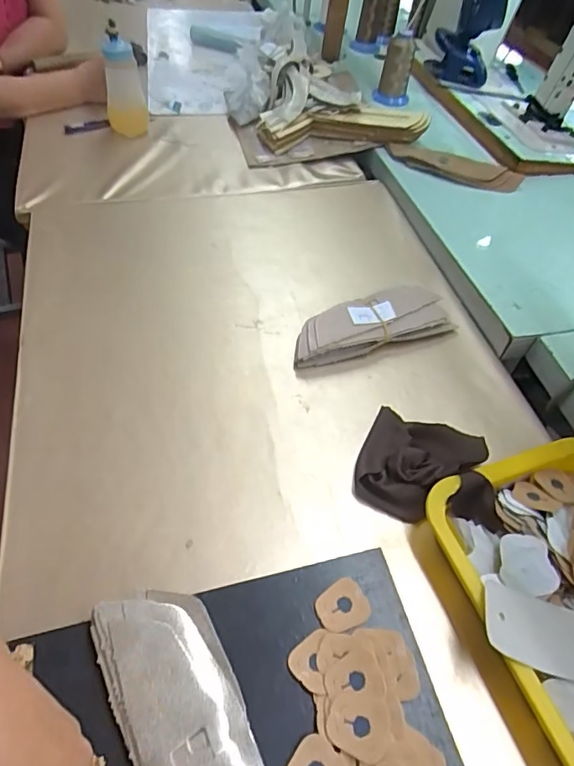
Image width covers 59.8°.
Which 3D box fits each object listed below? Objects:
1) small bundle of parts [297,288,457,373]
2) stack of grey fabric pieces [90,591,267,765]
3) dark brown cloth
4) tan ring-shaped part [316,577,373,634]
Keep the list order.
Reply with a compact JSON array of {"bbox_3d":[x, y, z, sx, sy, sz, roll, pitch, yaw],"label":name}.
[{"bbox_3d":[0.098,-0.068,0.576,0.195,0.030,0.070,-17,55,-18],"label":"small bundle of parts"},{"bbox_3d":[-0.060,0.223,0.313,0.073,0.026,0.189,-21,57,-21],"label":"stack of grey fabric pieces"},{"bbox_3d":[0.133,0.075,0.466,0.124,0.041,0.107,18,52,9],"label":"dark brown cloth"},{"bbox_3d":[0.042,0.170,0.380,0.039,0.004,0.033,-22,57,-21],"label":"tan ring-shaped part"}]

